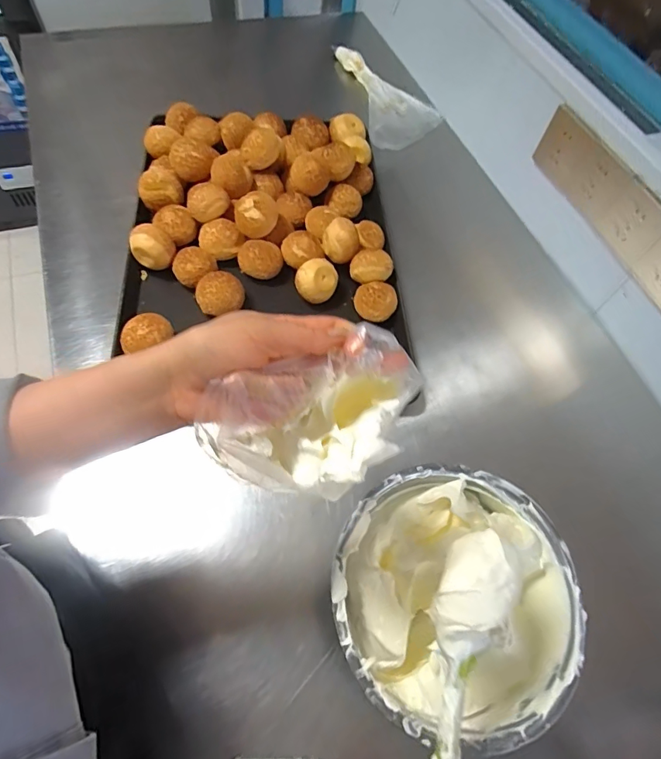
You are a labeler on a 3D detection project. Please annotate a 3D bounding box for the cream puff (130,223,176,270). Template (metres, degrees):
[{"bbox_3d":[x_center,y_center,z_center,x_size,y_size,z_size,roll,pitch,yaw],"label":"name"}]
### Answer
[{"bbox_3d":[-0.265,-0.196,0.678,0.059,0.063,0.055,2,64,-3],"label":"cream puff"}]

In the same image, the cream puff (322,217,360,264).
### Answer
[{"bbox_3d":[0.016,-0.216,0.701,0.053,0.060,0.065,-6,62,-9],"label":"cream puff"}]

